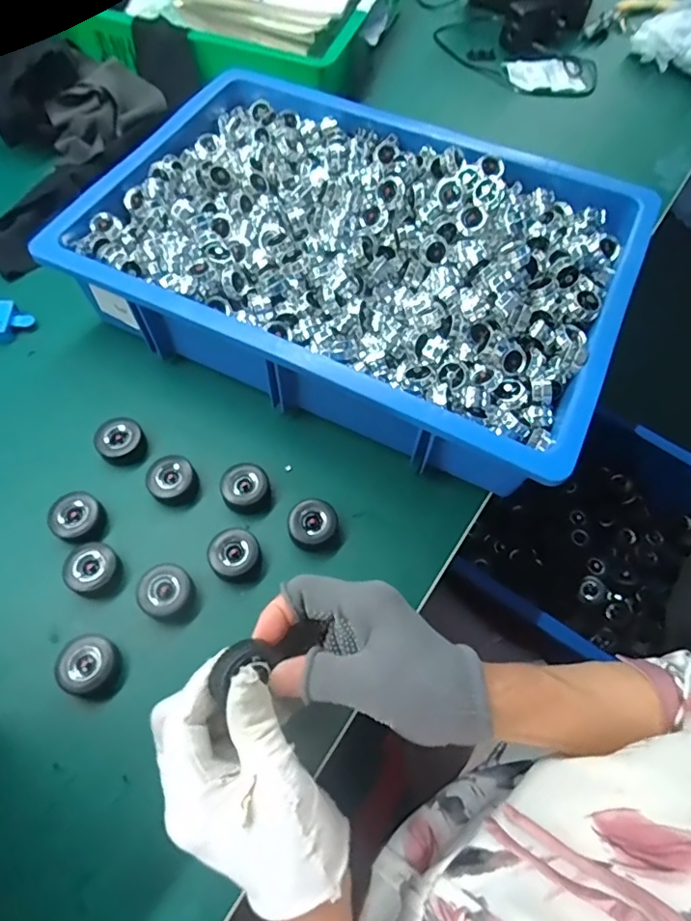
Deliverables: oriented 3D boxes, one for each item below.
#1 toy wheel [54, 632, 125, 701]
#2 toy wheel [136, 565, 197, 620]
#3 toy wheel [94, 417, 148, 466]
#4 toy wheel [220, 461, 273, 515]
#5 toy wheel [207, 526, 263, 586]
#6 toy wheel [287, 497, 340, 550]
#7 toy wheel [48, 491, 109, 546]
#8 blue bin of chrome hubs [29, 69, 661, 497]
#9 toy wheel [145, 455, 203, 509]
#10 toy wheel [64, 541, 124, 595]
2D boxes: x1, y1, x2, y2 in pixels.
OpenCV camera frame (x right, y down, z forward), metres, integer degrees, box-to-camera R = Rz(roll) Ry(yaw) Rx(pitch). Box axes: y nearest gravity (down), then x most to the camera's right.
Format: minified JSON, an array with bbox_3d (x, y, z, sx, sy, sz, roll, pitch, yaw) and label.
[{"bbox_3d":[-0.174,0.142,0.371,0.035,0.026,0.041,-31,70,-17],"label":"toy wheel"},{"bbox_3d":[-0.130,0.096,0.395,0.037,0.022,0.034,2,64,-3],"label":"toy wheel"},{"bbox_3d":[-0.186,-0.016,0.450,0.036,0.025,0.035,2,64,-3],"label":"toy wheel"},{"bbox_3d":[-0.079,0.023,0.435,0.038,0.021,0.035,2,64,-3],"label":"toy wheel"},{"bbox_3d":[-0.083,0.072,0.408,0.037,0.023,0.038,2,64,-3],"label":"toy wheel"},{"bbox_3d":[-0.026,0.050,0.422,0.038,0.021,0.035,2,64,-3],"label":"toy wheel"},{"bbox_3d":[-0.207,0.047,0.419,0.035,0.027,0.038,2,64,-3],"label":"toy wheel"},{"bbox_3d":[0.006,-0.179,0.490,0.456,0.104,0.335,22,64,7],"label":"blue bin of chrome hubs"},{"bbox_3d":[-0.139,0.016,0.436,0.037,0.026,0.036,2,64,-3],"label":"toy wheel"},{"bbox_3d":[-0.188,0.081,0.402,0.035,0.024,0.036,2,64,-3],"label":"toy wheel"}]

